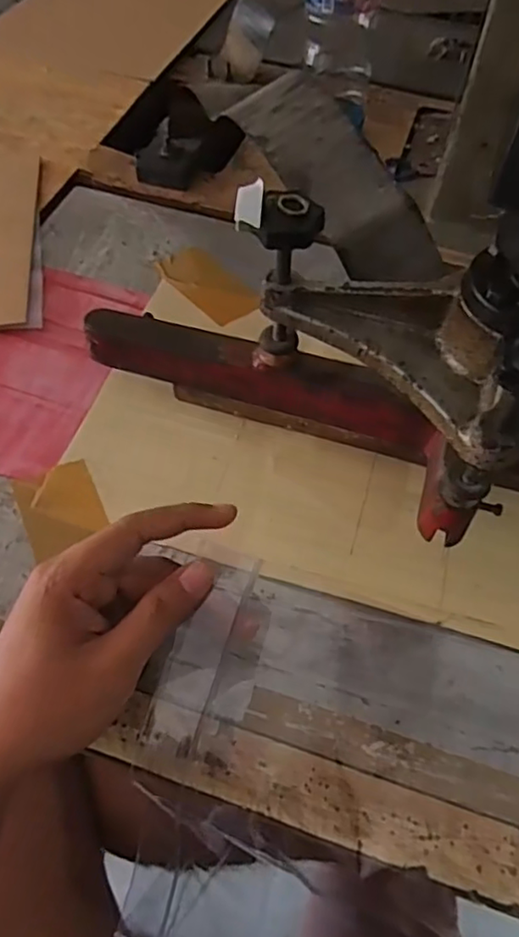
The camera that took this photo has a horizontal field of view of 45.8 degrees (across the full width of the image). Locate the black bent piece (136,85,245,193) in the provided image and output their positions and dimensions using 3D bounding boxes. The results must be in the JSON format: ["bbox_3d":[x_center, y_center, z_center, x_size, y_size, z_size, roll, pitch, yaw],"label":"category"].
[{"bbox_3d":[-0.069,-0.302,0.572,0.087,0.049,0.069,6,57,3],"label":"black bent piece"}]

